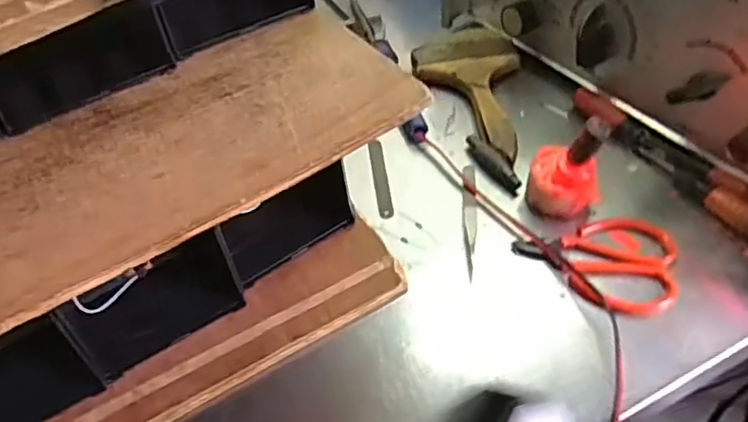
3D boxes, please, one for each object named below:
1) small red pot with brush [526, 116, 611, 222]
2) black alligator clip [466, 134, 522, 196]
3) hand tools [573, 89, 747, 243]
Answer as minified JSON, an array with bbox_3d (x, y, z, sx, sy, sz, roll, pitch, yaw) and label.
[{"bbox_3d":[0.141,-0.035,0.436,0.049,0.093,0.047,-2,47,2],"label":"small red pot with brush"},{"bbox_3d":[0.097,-0.039,0.497,0.017,0.014,0.067,-20,49,-14],"label":"black alligator clip"},{"bbox_3d":[0.237,-0.043,0.483,0.030,0.023,0.196,-23,49,-17],"label":"hand tools"}]

